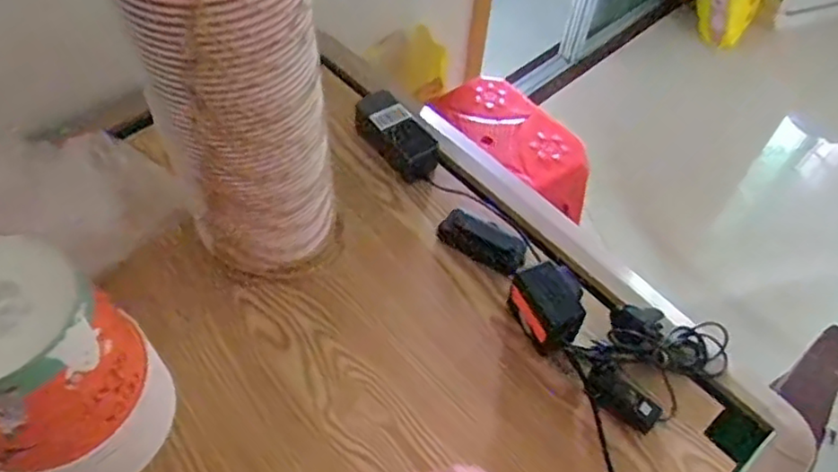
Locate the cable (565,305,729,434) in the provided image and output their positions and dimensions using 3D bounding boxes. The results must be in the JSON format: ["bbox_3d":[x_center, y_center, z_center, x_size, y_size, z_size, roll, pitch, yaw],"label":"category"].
[{"bbox_3d":[0.257,0.128,0.697,0.178,0.035,0.111,-28,59,-22],"label":"cable"}]

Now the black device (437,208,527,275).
[{"bbox_3d":[0.077,0.007,0.781,0.107,0.026,0.048,30,56,19],"label":"black device"}]

